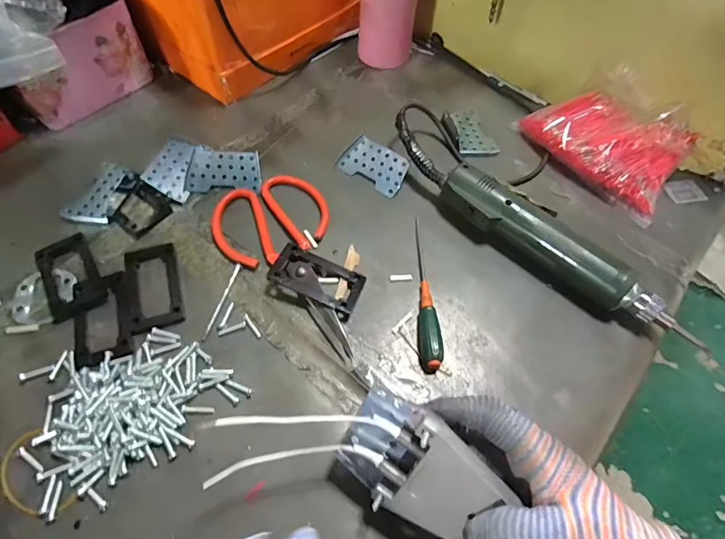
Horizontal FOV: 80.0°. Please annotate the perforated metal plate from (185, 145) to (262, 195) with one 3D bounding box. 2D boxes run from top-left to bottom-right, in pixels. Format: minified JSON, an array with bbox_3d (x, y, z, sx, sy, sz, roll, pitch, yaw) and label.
[{"bbox_3d":[-0.136,-0.098,0.429,0.070,0.006,0.048,3,78,-3],"label":"perforated metal plate"}]

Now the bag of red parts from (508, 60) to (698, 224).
[{"bbox_3d":[0.259,-0.141,0.448,0.095,0.063,0.158,-37,67,-23],"label":"bag of red parts"}]

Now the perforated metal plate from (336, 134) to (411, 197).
[{"bbox_3d":[0.013,-0.108,0.443,0.071,0.004,0.045,34,82,15],"label":"perforated metal plate"}]

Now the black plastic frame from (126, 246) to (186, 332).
[{"bbox_3d":[-0.174,0.014,0.359,0.040,0.006,0.077,-15,60,-12],"label":"black plastic frame"}]

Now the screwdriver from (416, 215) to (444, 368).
[{"bbox_3d":[0.056,0.016,0.371,0.019,0.014,0.143,2,58,-2],"label":"screwdriver"}]

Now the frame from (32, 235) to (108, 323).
[{"bbox_3d":[-0.247,0.004,0.365,0.043,0.004,0.079,-27,64,-19],"label":"frame"}]

